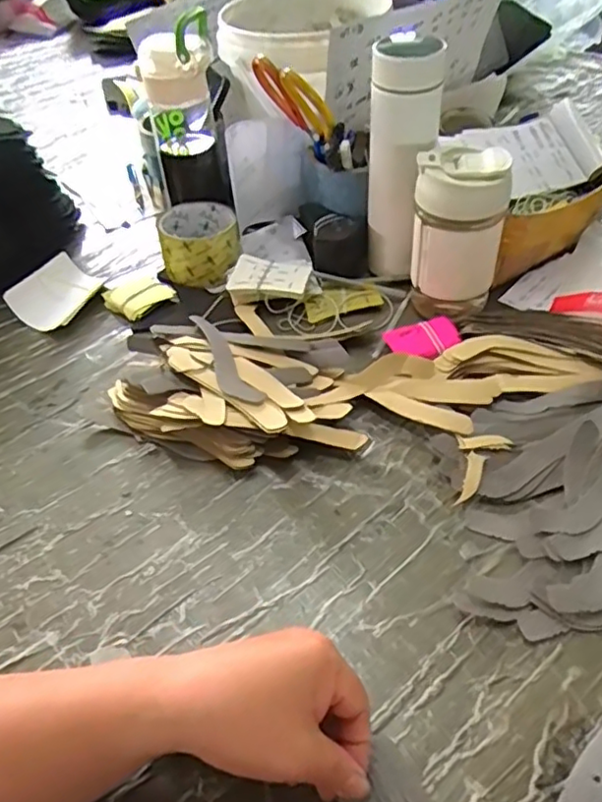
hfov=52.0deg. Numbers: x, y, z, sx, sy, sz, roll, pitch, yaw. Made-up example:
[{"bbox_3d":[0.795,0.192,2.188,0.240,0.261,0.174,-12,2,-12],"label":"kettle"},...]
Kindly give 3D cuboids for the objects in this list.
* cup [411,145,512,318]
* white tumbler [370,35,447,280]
[{"bbox_3d":[0.147,-0.158,0.581,0.083,0.140,0.069,8,47,12],"label":"cup"},{"bbox_3d":[0.102,-0.235,0.616,0.065,0.210,0.075,4,46,9],"label":"white tumbler"}]

